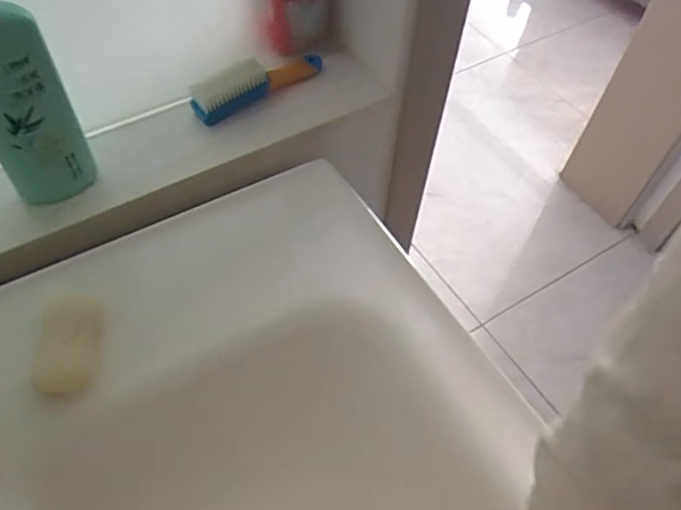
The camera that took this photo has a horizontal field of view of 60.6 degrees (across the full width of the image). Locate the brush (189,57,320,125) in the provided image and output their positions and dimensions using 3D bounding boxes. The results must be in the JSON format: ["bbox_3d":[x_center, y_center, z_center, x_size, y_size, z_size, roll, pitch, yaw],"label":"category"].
[{"bbox_3d":[-0.084,-0.189,0.617,0.153,0.051,0.030,-25,60,-19],"label":"brush"}]

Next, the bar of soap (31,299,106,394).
[{"bbox_3d":[-0.215,0.069,0.462,0.044,0.016,0.074,-5,55,-7],"label":"bar of soap"}]

